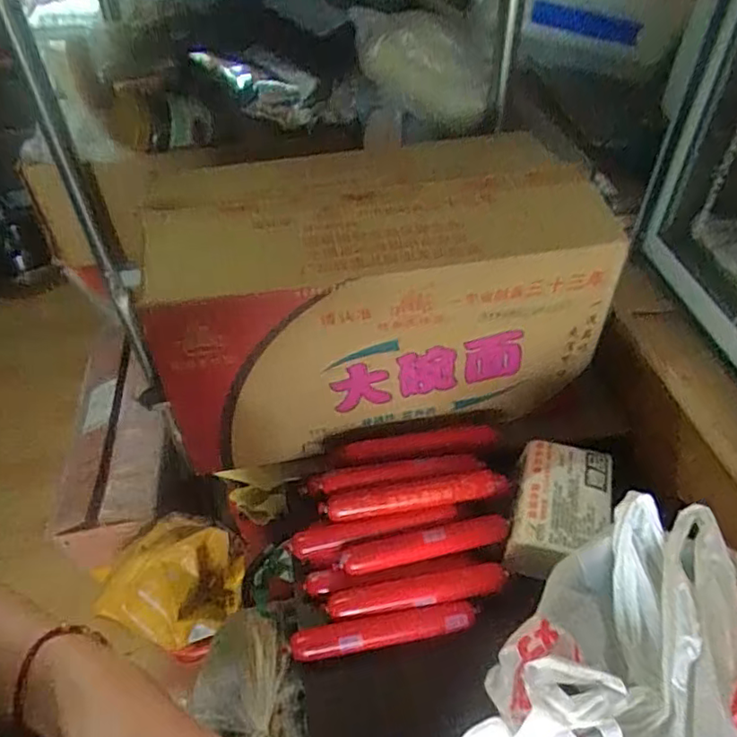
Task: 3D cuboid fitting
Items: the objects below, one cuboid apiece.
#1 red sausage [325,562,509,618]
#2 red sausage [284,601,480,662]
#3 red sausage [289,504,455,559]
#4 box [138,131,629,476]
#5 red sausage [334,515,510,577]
[{"bbox_3d":[0.044,0.205,0.549,0.161,0.019,0.026,-6,46,-4],"label":"red sausage"},{"bbox_3d":[0.013,0.236,0.538,0.168,0.021,0.026,-8,46,-6],"label":"red sausage"},{"bbox_3d":[0.004,0.156,0.577,0.162,0.026,0.023,-9,46,-7],"label":"red sausage"},{"bbox_3d":[0.000,-0.092,0.651,0.425,0.243,0.244,-7,46,-5],"label":"box"},{"bbox_3d":[0.053,0.167,0.564,0.163,0.020,0.023,-9,46,-7],"label":"red sausage"}]

